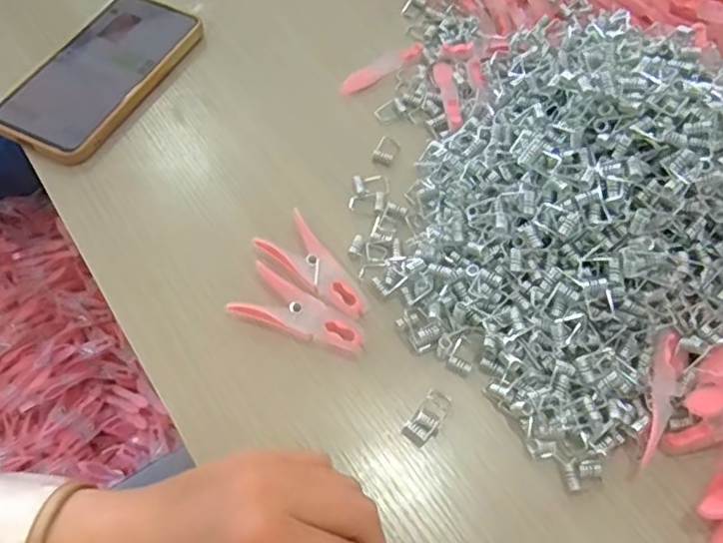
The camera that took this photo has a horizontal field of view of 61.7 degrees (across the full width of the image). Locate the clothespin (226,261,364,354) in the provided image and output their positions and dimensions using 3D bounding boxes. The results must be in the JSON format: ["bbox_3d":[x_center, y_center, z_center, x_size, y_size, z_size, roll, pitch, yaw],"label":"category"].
[{"bbox_3d":[-0.034,0.024,0.348,0.076,0.012,0.034,23,60,9],"label":"clothespin"}]

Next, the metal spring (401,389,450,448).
[{"bbox_3d":[0.036,0.080,0.328,0.015,0.012,0.032,36,63,16],"label":"metal spring"}]

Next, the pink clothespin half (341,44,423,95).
[{"bbox_3d":[0.015,-0.157,0.464,0.082,0.004,0.017,-37,69,-23],"label":"pink clothespin half"}]

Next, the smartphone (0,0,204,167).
[{"bbox_3d":[-0.187,-0.145,0.437,0.076,0.012,0.160,25,61,10],"label":"smartphone"}]

